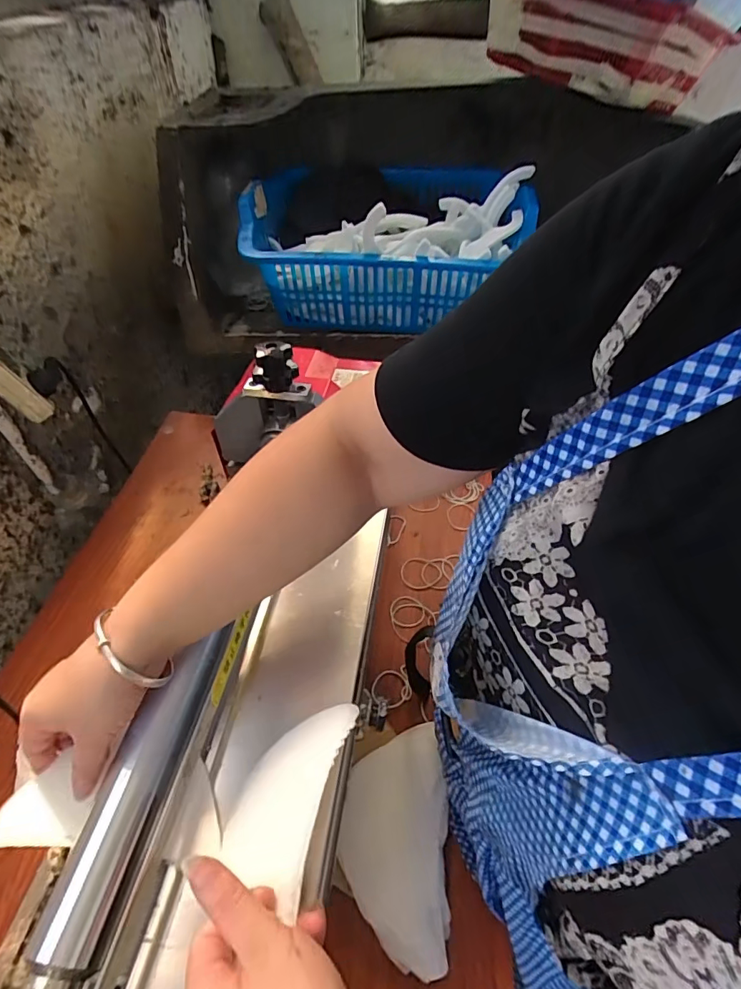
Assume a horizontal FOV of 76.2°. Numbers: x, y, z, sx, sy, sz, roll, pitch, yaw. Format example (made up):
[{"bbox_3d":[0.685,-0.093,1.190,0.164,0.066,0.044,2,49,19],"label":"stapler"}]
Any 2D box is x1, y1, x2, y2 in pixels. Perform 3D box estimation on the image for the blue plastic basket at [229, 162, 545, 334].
[{"bbox_3d":[0.027,-0.514,0.974,0.533,0.207,0.437,0,48,0],"label":"blue plastic basket"}]

